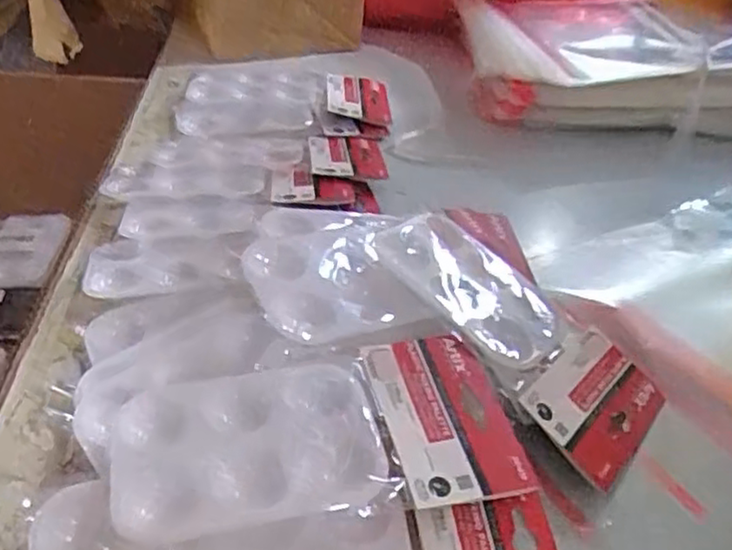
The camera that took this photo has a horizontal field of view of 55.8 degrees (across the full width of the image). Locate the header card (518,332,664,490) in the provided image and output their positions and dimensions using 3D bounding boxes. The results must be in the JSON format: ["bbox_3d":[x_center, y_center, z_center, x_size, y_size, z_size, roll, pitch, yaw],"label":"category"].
[{"bbox_3d":[0.133,0.074,0.400,0.069,0.005,0.099,47,46,7],"label":"header card"}]

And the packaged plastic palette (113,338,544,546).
[{"bbox_3d":[-0.023,0.082,0.346,0.192,0.024,0.093,-5,41,-10],"label":"packaged plastic palette"}]

